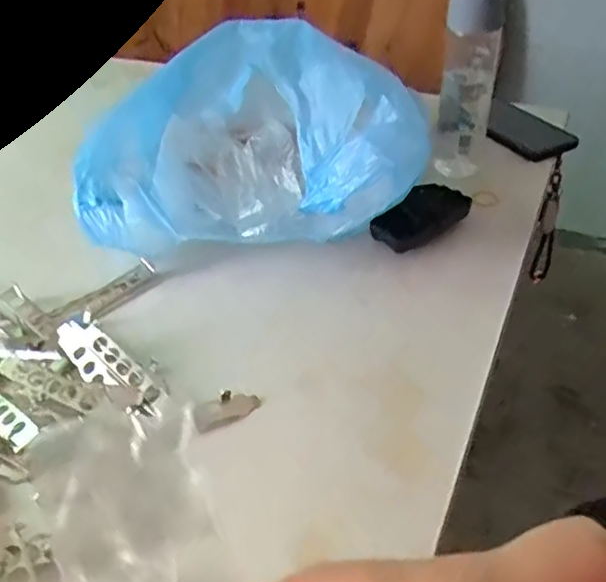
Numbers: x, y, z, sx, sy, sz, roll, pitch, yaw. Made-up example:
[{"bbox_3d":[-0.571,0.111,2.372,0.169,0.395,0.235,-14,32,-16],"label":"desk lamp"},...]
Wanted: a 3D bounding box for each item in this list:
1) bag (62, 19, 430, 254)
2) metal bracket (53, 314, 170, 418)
[{"bbox_3d":[-0.040,-0.156,0.646,0.311,0.164,0.288,7,40,13],"label":"bag"},{"bbox_3d":[-0.158,0.056,0.495,0.129,0.024,0.039,29,49,33],"label":"metal bracket"}]

